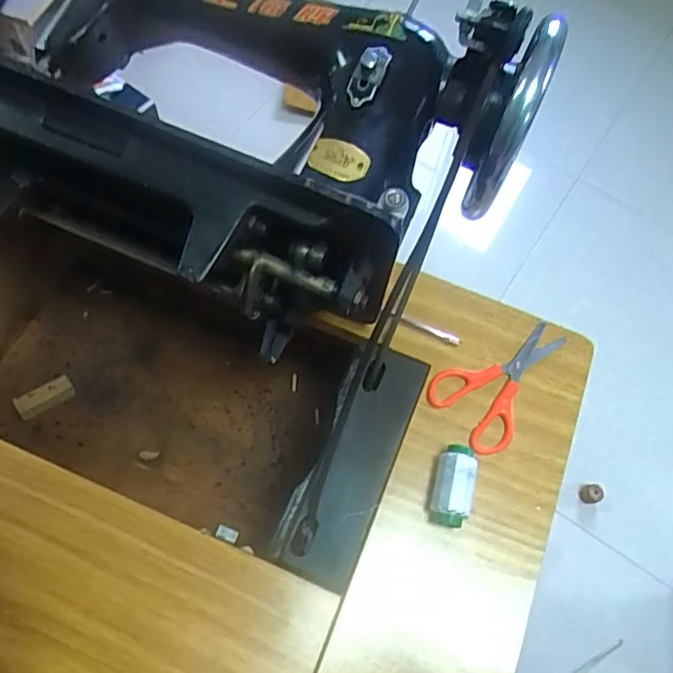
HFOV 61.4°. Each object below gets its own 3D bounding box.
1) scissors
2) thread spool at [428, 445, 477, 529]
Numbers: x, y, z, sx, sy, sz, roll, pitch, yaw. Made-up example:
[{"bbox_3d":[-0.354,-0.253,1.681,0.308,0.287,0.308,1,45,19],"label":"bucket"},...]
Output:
[{"bbox_3d":[0.130,0.033,0.435,0.113,0.005,0.069,-38,72,-16],"label":"scissors"},{"bbox_3d":[0.081,0.104,0.391,0.027,0.028,0.053,14,66,5],"label":"thread spool"}]

